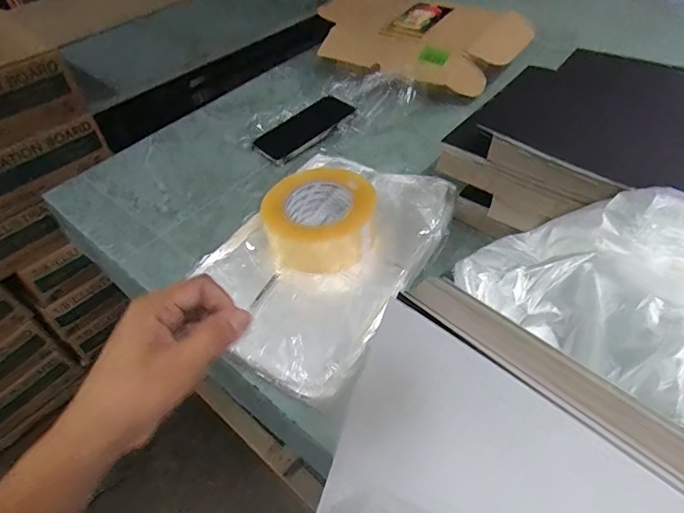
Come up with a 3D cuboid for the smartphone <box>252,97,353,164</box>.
[{"bbox_3d":[-0.060,-0.205,0.729,0.159,0.010,0.078,-41,55,-20],"label":"smartphone"}]

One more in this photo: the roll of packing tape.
[{"bbox_3d":[-0.028,-0.049,0.536,0.114,0.066,0.122,-2,45,2],"label":"roll of packing tape"}]

